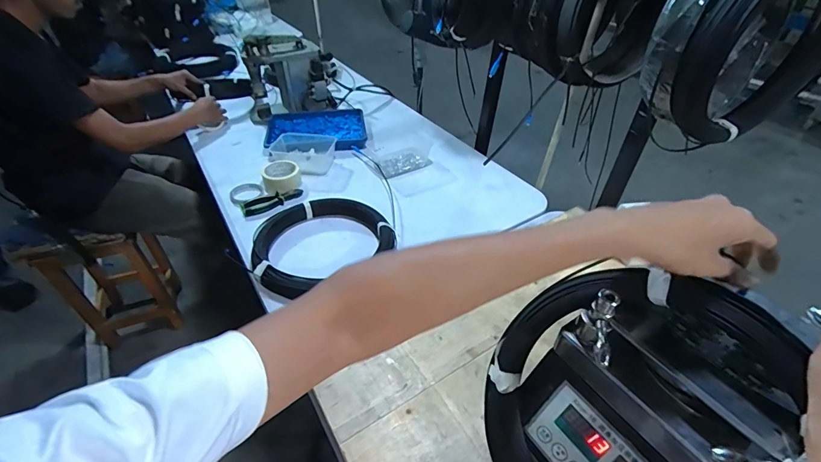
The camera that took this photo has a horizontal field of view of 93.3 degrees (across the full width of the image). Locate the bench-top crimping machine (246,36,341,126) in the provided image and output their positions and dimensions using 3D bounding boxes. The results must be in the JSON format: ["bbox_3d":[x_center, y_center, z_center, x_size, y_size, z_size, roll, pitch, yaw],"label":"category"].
[{"bbox_3d":[-0.433,-0.570,1.401,0.322,0.227,0.171,-14,43,-17],"label":"bench-top crimping machine"}]

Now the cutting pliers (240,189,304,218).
[{"bbox_3d":[-0.358,-0.079,1.008,0.156,0.020,0.043,-27,48,-29],"label":"cutting pliers"}]

